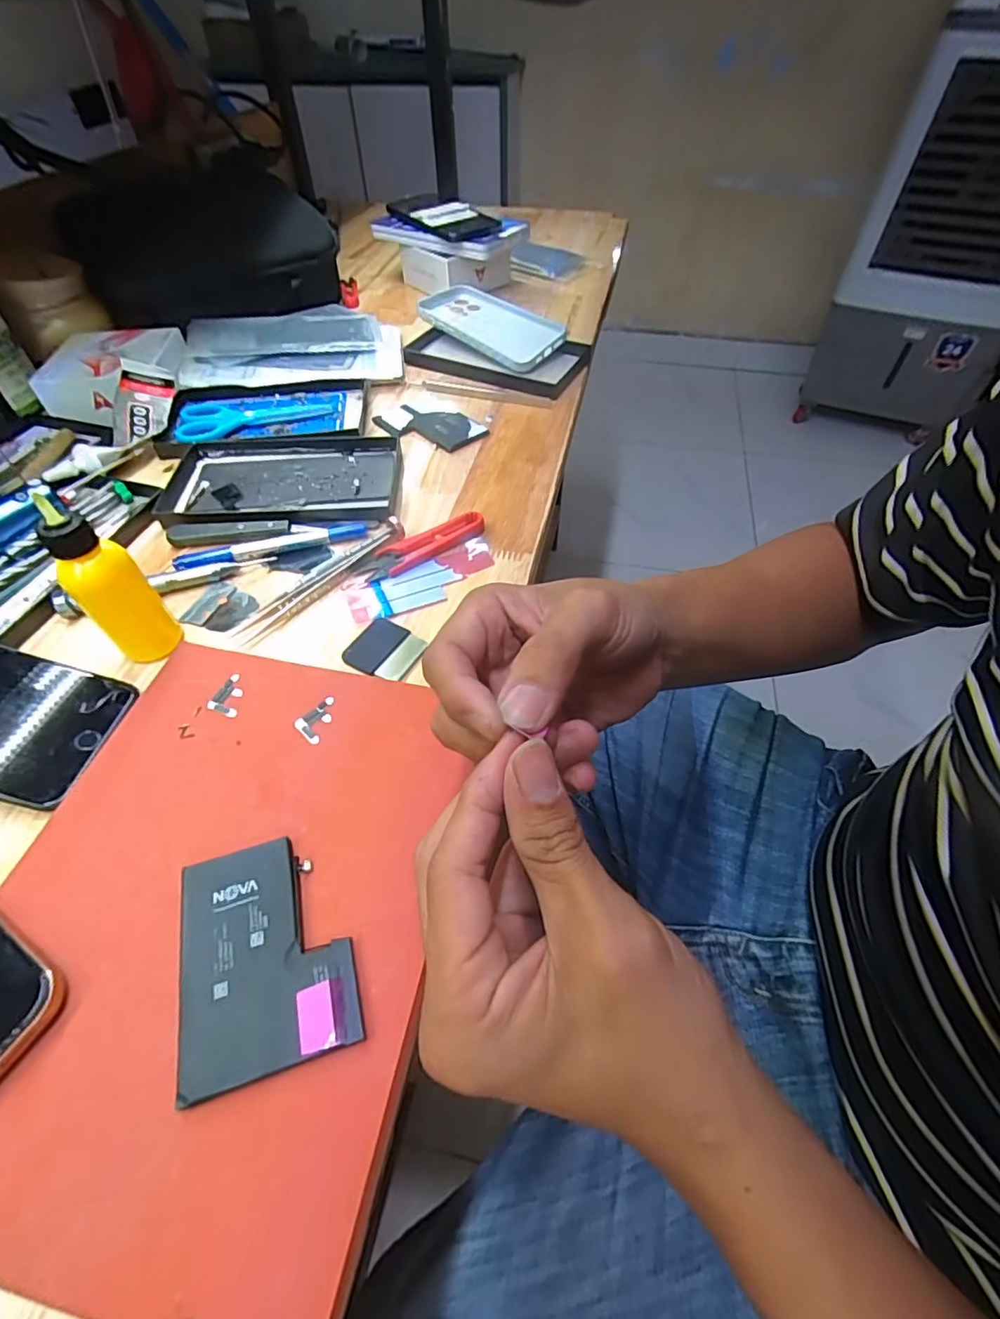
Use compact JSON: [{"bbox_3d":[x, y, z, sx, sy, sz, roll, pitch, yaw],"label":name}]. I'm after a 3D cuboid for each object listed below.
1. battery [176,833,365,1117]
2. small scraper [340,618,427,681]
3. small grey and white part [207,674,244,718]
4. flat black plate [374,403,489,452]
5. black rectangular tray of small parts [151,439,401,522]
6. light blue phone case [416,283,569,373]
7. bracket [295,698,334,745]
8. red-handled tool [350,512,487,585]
[{"bbox_3d":[-0.098,0.119,0.227,0.066,0.005,0.087,-14,54,-13],"label":"battery"},{"bbox_3d":[-0.070,-0.006,0.335,0.041,0.005,0.039,25,57,19],"label":"small scraper"},{"bbox_3d":[-0.151,0.020,0.308,0.019,0.004,0.024,20,54,12],"label":"small grey and white part"},{"bbox_3d":[-0.061,-0.212,0.491,0.090,0.007,0.058,32,59,23],"label":"flat black plate"},{"bbox_3d":[-0.174,-0.141,0.438,0.180,0.017,0.105,-5,52,-3],"label":"black rectangular tray of small parts"},{"bbox_3d":[-0.011,-0.370,0.603,0.088,0.013,0.176,-38,67,-18],"label":"light blue phone case"},{"bbox_3d":[-0.098,0.032,0.297,0.018,0.004,0.025,36,61,25],"label":"bracket"},{"bbox_3d":[-0.056,-0.081,0.386,0.098,0.011,0.023,-27,57,-19],"label":"red-handled tool"}]

